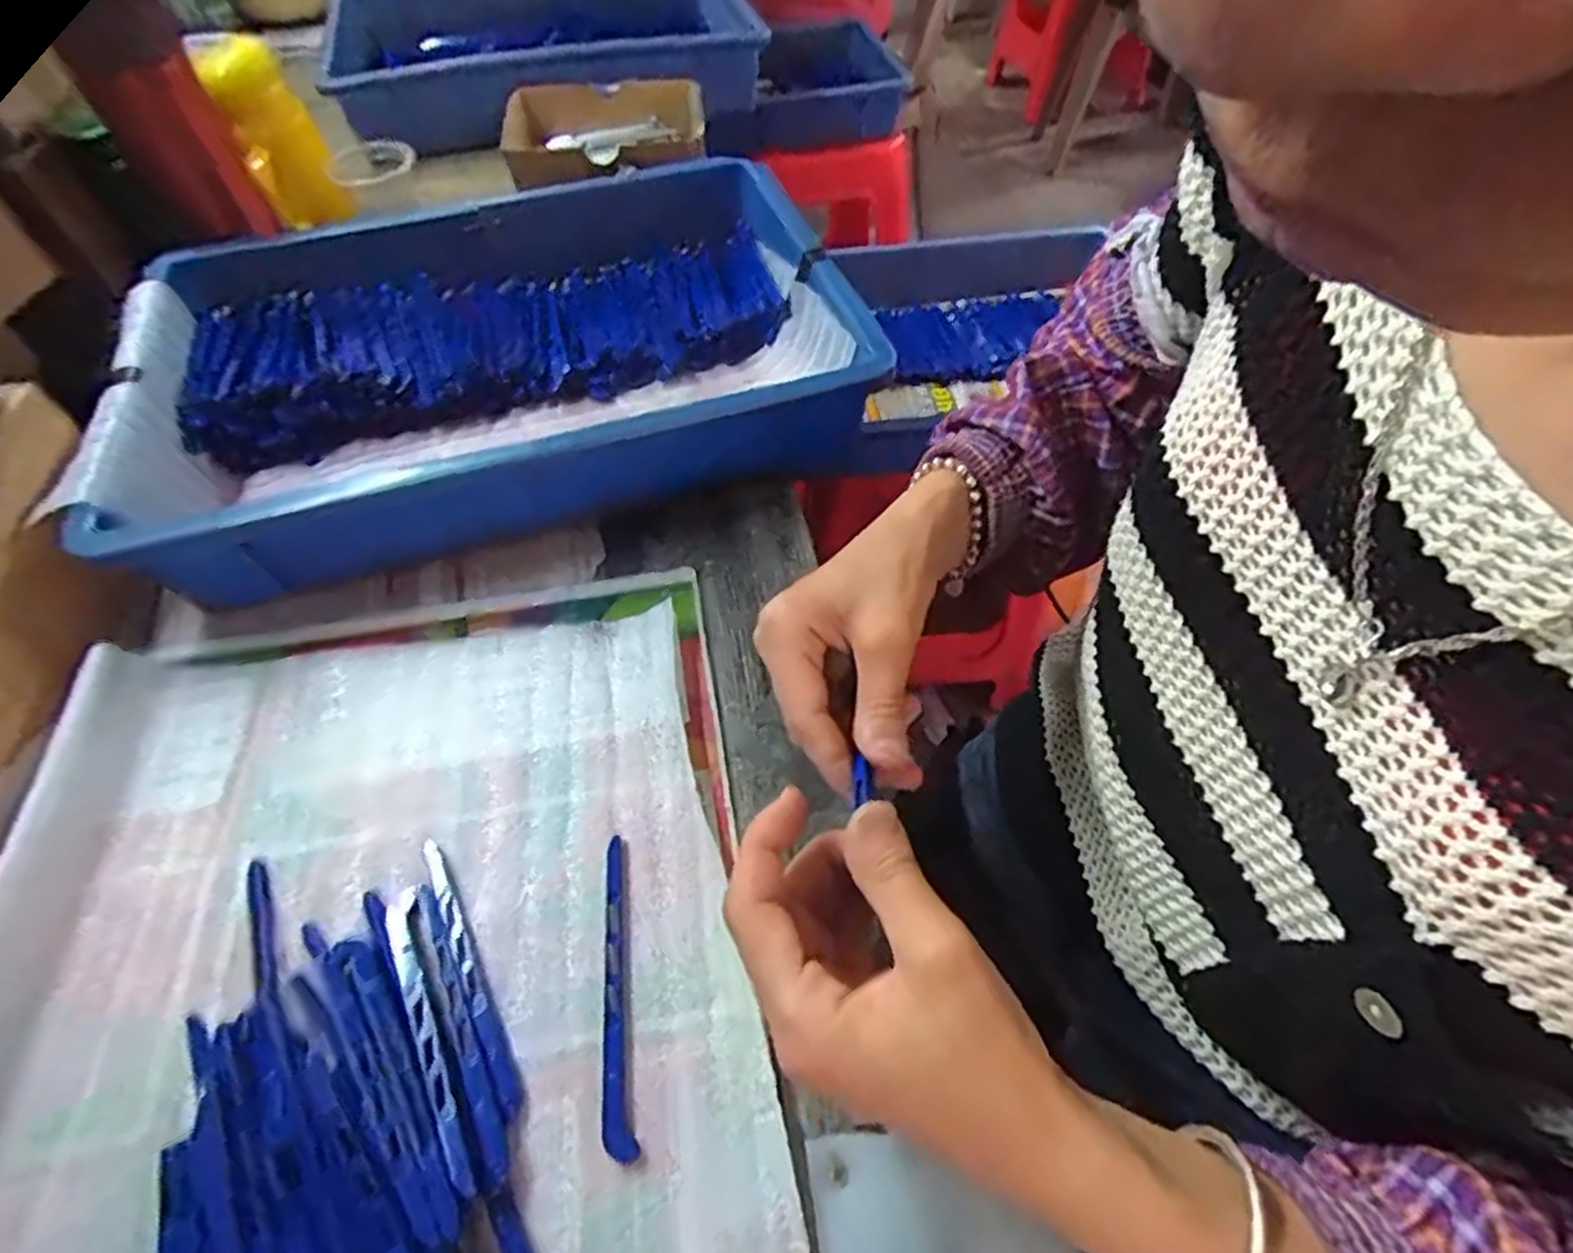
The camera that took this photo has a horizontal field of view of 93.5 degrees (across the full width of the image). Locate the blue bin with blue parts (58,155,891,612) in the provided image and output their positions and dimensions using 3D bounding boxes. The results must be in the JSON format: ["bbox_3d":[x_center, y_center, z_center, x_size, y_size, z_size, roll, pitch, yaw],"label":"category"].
[{"bbox_3d":[-0.177,-0.173,0.493,0.436,0.091,0.290,-19,57,-14],"label":"blue bin with blue parts"}]

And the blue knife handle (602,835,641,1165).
[{"bbox_3d":[-0.071,0.148,0.307,0.011,0.007,0.120,-7,55,-6],"label":"blue knife handle"}]

